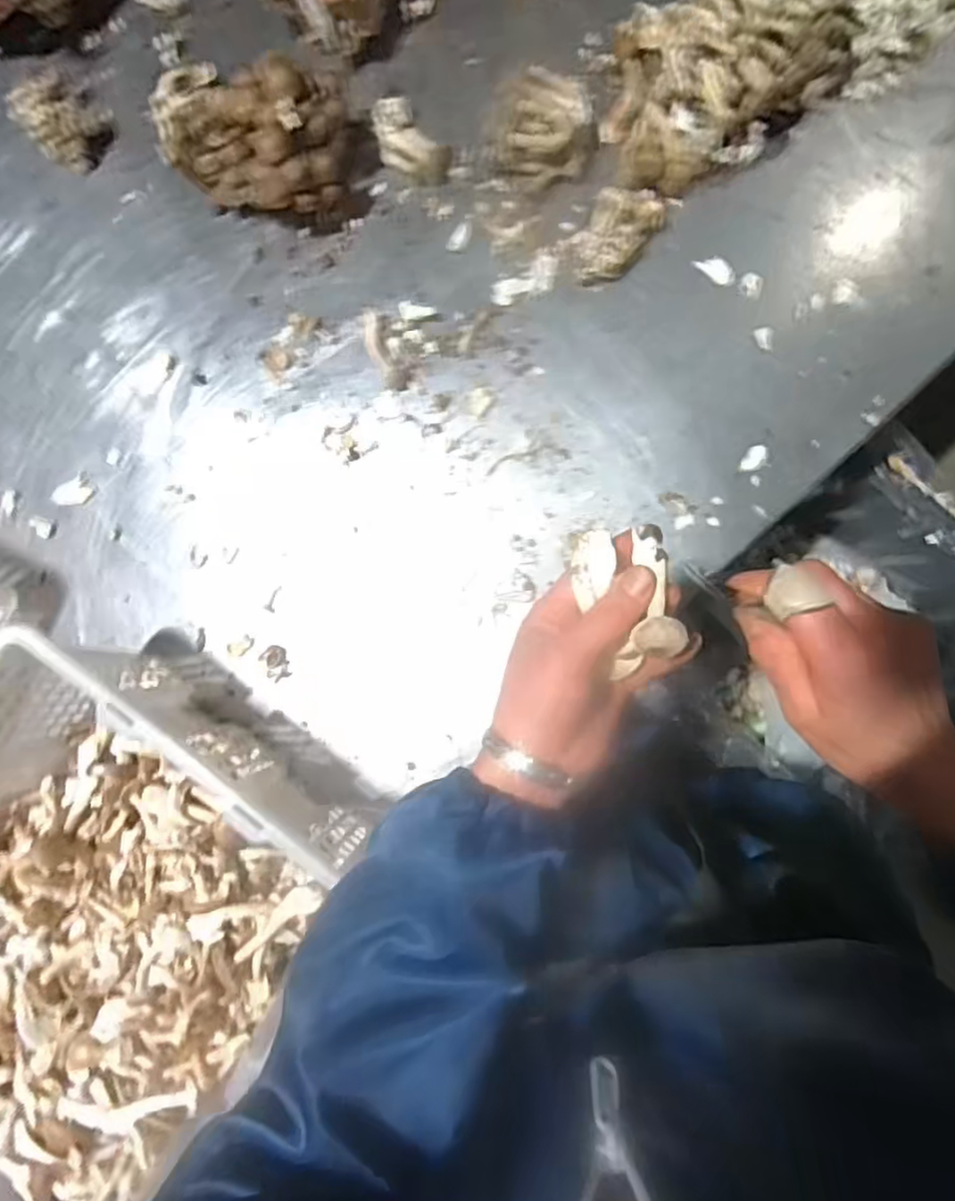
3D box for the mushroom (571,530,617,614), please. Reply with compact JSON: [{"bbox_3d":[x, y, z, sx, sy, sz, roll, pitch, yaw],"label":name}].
[{"bbox_3d":[0.061,-0.017,0.363,0.019,0.015,0.038,-2,77,35],"label":"mushroom"}]

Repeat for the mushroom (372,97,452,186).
[{"bbox_3d":[-0.065,-0.436,0.654,0.052,0.027,0.087,-43,87,3],"label":"mushroom"}]

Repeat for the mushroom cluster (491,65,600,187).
[{"bbox_3d":[0.057,-0.424,0.613,0.097,0.079,0.084,5,90,5],"label":"mushroom cluster"}]

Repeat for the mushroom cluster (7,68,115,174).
[{"bbox_3d":[-0.421,-0.491,0.700,0.079,0.044,0.104,-45,86,3],"label":"mushroom cluster"}]

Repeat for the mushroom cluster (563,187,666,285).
[{"bbox_3d":[0.125,-0.335,0.621,0.061,0.036,0.095,43,93,4],"label":"mushroom cluster"}]

